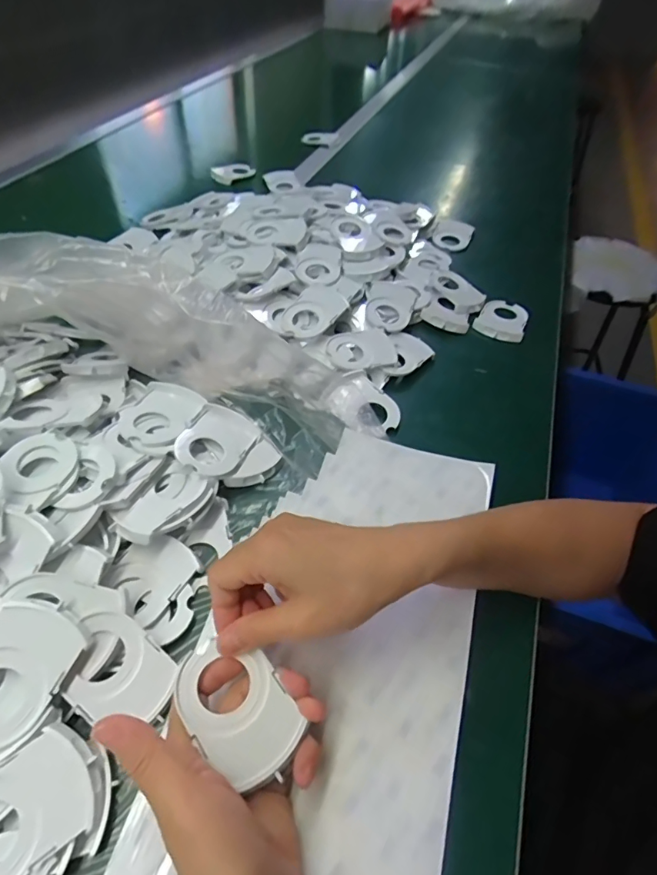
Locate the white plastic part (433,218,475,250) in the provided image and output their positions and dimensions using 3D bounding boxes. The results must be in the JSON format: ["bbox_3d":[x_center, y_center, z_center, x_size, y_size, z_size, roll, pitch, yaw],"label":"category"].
[{"bbox_3d":[0.192,-0.314,0.732,0.057,0.017,0.083,19,52,13],"label":"white plastic part"}]

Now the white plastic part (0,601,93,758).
[{"bbox_3d":[-0.191,0.146,0.279,0.056,0.014,0.093,31,64,2],"label":"white plastic part"}]

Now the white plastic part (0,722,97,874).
[{"bbox_3d":[-0.167,0.203,0.254,0.076,0.008,0.055,-33,78,-24],"label":"white plastic part"}]

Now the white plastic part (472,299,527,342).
[{"bbox_3d":[0.215,-0.148,0.587,0.059,0.013,0.072,19,52,12],"label":"white plastic part"}]

